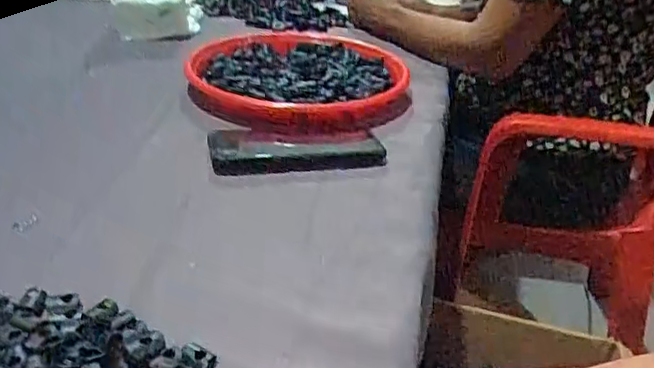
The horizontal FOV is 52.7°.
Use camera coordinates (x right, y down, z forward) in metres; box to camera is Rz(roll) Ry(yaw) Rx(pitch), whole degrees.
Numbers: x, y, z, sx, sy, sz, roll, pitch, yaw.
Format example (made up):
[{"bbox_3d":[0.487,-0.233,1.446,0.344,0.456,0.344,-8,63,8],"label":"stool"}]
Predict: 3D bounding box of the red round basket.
[{"bbox_3d":[-0.033,-0.124,0.739,0.231,0.033,0.251,-2,30,-8],"label":"red round basket"}]

